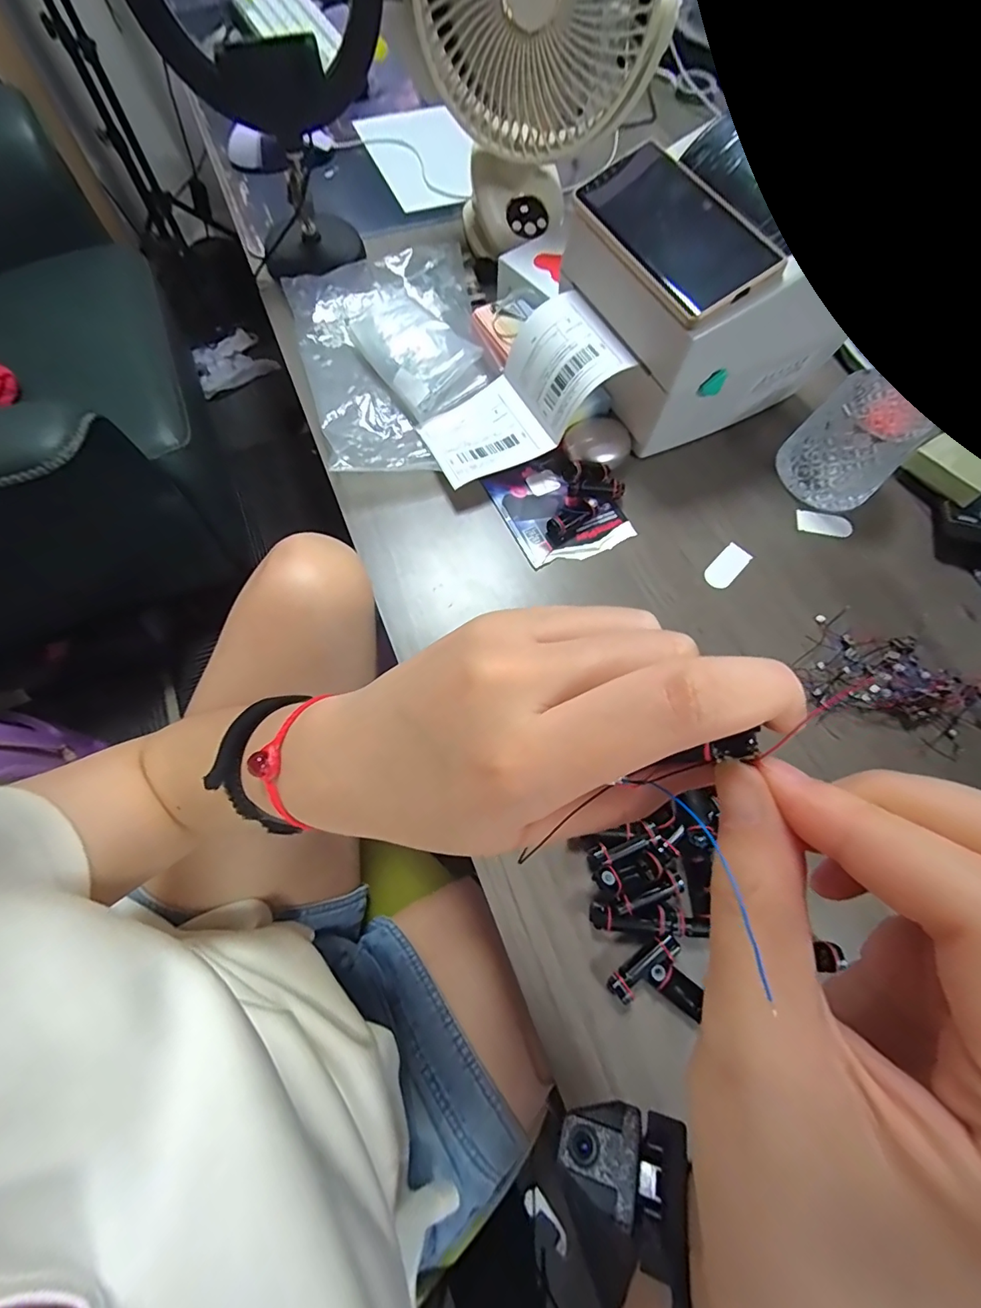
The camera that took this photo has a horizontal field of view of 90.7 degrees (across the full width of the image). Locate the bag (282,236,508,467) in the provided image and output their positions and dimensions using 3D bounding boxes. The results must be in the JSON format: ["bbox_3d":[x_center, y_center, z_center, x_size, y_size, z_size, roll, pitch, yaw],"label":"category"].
[{"bbox_3d":[-0.088,-0.291,0.468,0.175,0.029,0.269,-16,72,-8],"label":"bag"}]

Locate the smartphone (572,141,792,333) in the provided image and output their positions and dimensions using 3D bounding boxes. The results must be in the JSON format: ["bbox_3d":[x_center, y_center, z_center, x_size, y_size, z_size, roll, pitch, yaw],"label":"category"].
[{"bbox_3d":[0.140,-0.309,0.354,0.074,0.013,0.153,-27,73,-1],"label":"smartphone"}]

